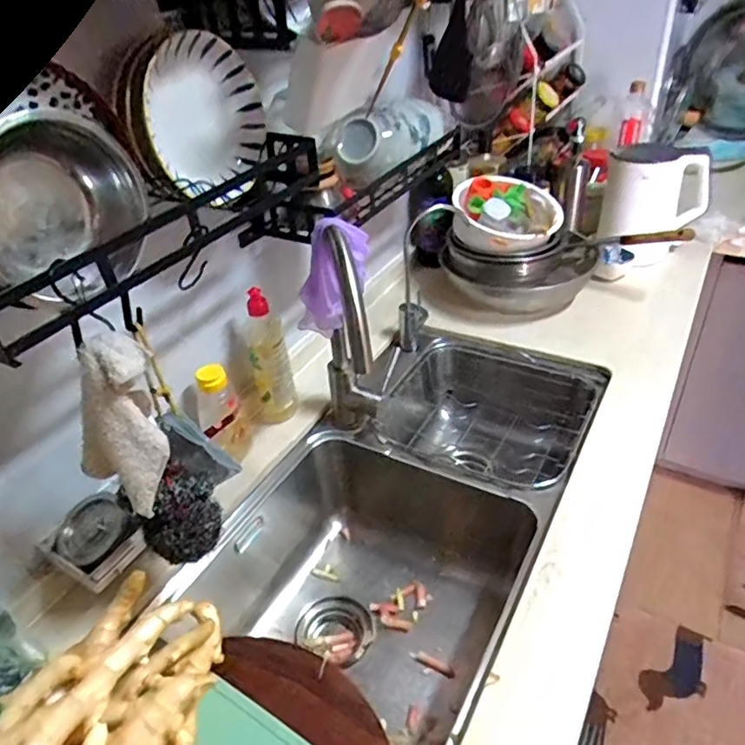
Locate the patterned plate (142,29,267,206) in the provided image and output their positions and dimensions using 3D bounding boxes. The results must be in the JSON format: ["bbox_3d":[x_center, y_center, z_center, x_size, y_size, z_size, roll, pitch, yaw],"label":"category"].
[{"bbox_3d":[-0.186,-0.282,0.664,0.019,0.166,0.150,12,2,34],"label":"patterned plate"}]

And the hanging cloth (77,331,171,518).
[{"bbox_3d":[-0.223,0.044,0.531,0.054,0.152,0.073,27,46,36],"label":"hanging cloth"}]

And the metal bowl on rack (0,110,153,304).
[{"bbox_3d":[-0.262,-0.132,0.492,0.064,0.129,0.150,16,41,26],"label":"metal bowl on rack"}]

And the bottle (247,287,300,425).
[{"bbox_3d":[-0.160,-0.019,0.890,0.071,0.208,0.048,-14,37,-12],"label":"bottle"}]

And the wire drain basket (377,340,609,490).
[{"bbox_3d":[0.184,0.101,1.004,0.326,0.141,0.297,15,40,25],"label":"wire drain basket"}]

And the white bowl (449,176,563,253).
[{"bbox_3d":[0.251,-0.303,1.124,0.206,0.075,0.190,26,58,13],"label":"white bowl"}]

